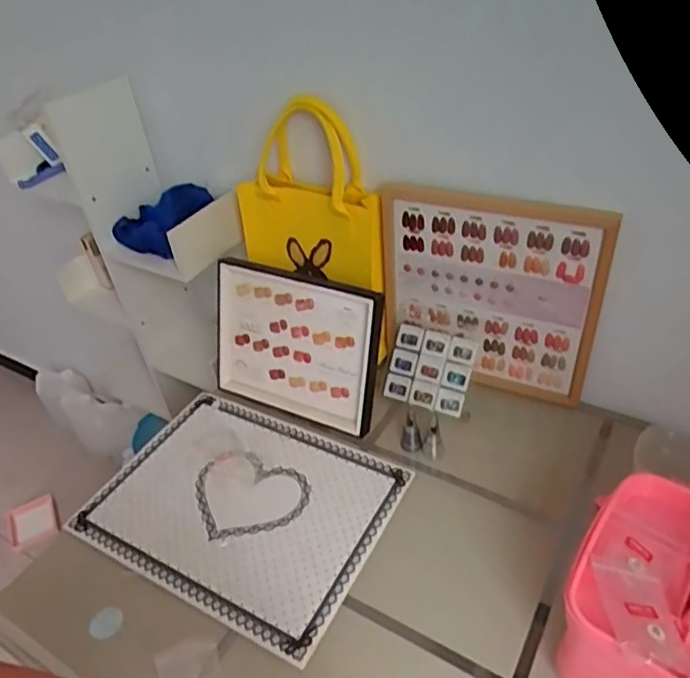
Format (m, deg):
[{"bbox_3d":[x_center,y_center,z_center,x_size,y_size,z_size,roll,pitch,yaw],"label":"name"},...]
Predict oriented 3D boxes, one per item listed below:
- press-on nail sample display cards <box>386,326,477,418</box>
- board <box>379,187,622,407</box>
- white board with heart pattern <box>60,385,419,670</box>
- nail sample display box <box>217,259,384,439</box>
[{"bbox_3d":[0.133,0.049,0.918,0.127,0.120,0.018,17,1,24],"label":"press-on nail sample display cards"},{"bbox_3d":[0.206,-0.059,0.867,0.318,0.312,0.025,13,40,22],"label":"board"},{"bbox_3d":[-0.145,0.223,0.812,0.384,0.013,0.292,16,45,25],"label":"white board with heart pattern"},{"bbox_3d":[-0.082,0.013,0.906,0.278,0.230,0.031,14,25,24],"label":"nail sample display box"}]

